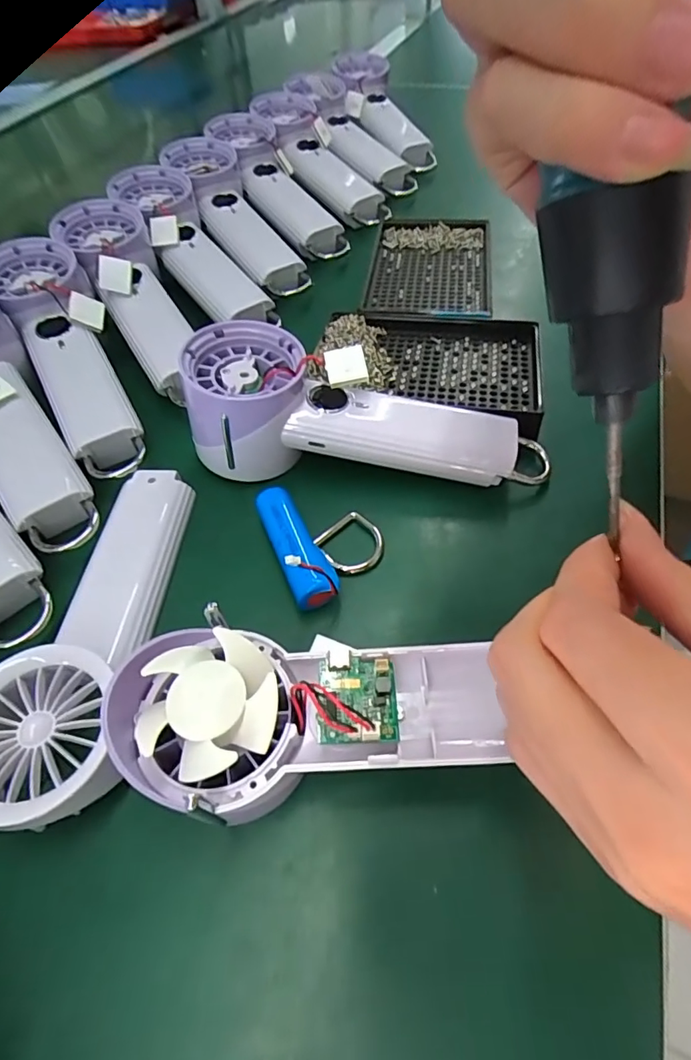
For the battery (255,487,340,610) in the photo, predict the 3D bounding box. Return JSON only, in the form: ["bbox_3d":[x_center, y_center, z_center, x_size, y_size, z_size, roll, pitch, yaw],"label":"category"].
[{"bbox_3d":[-0.024,0.007,0.251,0.020,0.016,0.067,-21,55,-11],"label":"battery"}]

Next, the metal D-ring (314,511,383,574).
[{"bbox_3d":[0.003,0.007,0.262,0.031,0.006,0.032,-27,56,-16],"label":"metal D-ring"}]

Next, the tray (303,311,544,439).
[{"bbox_3d":[0.051,-0.104,0.325,0.137,0.018,0.091,12,55,13],"label":"tray"}]

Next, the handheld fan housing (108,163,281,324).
[{"bbox_3d":[-0.111,-0.211,0.394,0.058,0.037,0.176,-34,78,-17],"label":"handheld fan housing"}]

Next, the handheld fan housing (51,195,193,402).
[{"bbox_3d":[-0.142,-0.159,0.348,0.054,0.038,0.176,-25,61,-13],"label":"handheld fan housing"}]

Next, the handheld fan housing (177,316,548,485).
[{"bbox_3d":[0.011,-0.065,0.274,0.185,0.050,0.064,3,54,7],"label":"handheld fan housing"}]

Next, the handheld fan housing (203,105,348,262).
[{"bbox_3d":[-0.056,-0.298,0.460,0.056,0.033,0.183,-30,78,-15],"label":"handheld fan housing"}]

